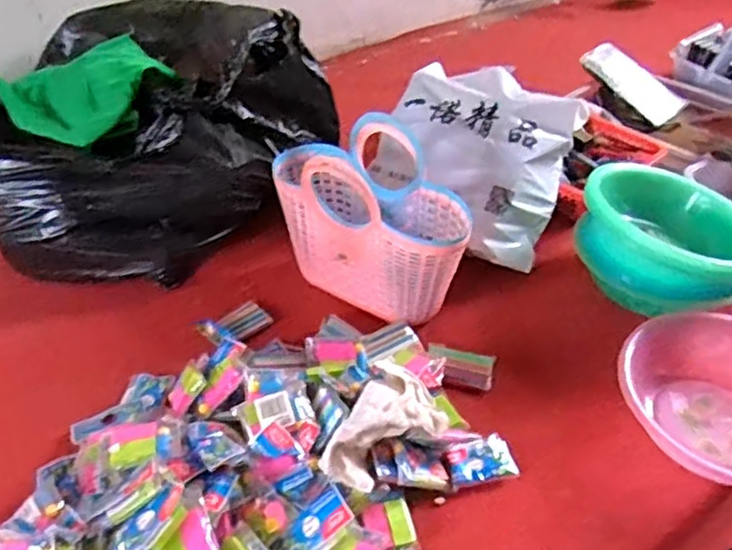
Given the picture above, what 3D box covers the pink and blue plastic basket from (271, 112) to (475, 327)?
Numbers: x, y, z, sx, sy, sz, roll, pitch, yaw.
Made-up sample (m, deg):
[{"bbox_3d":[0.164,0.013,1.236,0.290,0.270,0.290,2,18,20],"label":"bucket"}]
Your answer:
[{"bbox_3d":[-0.001,-0.073,0.867,0.283,0.215,0.115,25,47,26],"label":"pink and blue plastic basket"}]

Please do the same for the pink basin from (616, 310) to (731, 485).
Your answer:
[{"bbox_3d":[0.409,0.148,0.753,0.226,0.086,0.207,0,41,0],"label":"pink basin"}]

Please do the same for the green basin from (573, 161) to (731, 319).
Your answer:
[{"bbox_3d":[0.411,-0.053,0.901,0.220,0.111,0.209,0,41,0],"label":"green basin"}]

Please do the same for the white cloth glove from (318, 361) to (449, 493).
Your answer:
[{"bbox_3d":[0.027,0.158,0.684,0.093,0.058,0.136,19,44,20],"label":"white cloth glove"}]

